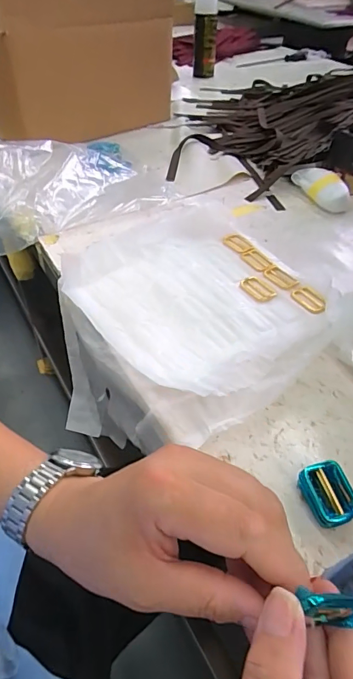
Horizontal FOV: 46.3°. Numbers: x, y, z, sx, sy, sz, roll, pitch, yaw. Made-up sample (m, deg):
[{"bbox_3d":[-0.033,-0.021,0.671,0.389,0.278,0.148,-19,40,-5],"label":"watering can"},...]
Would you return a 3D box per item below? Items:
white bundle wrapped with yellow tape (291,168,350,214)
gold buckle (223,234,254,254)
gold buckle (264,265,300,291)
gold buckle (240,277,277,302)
[{"bbox_3d":[0.242,-0.256,0.692,0.050,0.038,0.111,-14,47,-14],"label":"white bundle wrapped with yellow tape"},{"bbox_3d":[0.087,-0.136,0.589,0.026,0.009,0.047,-27,52,-24],"label":"gold buckle"},{"bbox_3d":[0.137,-0.081,0.539,0.021,0.005,0.045,-25,51,-23],"label":"gold buckle"},{"bbox_3d":[0.103,-0.063,0.516,0.031,0.004,0.047,-26,51,-24],"label":"gold buckle"}]

